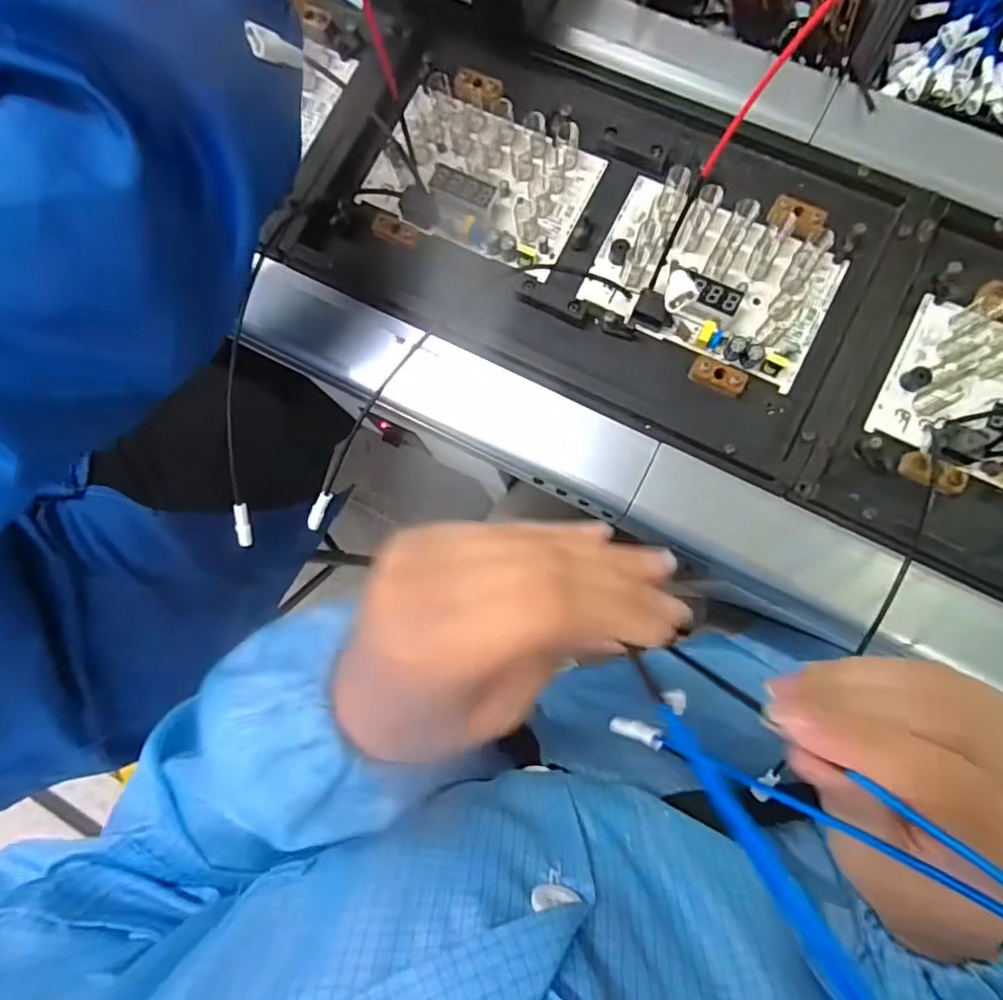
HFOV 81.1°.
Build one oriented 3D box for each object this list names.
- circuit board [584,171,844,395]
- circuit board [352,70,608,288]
[{"bbox_3d":[0.125,-0.135,0.341,0.133,0.019,0.091,26,86,7],"label":"circuit board"},{"bbox_3d":[-0.014,-0.204,0.362,0.134,0.015,0.087,28,86,7],"label":"circuit board"}]

